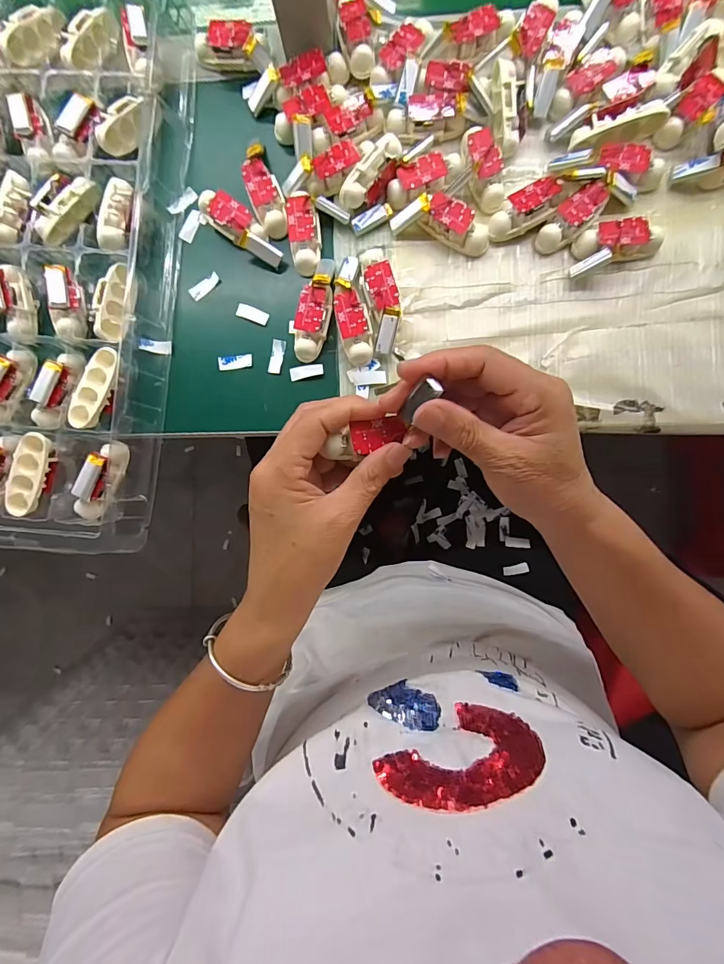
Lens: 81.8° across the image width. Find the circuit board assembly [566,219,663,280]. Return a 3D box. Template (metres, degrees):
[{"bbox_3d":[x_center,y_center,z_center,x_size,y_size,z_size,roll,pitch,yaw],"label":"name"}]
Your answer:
[{"bbox_3d":[0.193,-0.180,0.315,0.067,0.022,0.030,-12,87,2],"label":"circuit board assembly"}]

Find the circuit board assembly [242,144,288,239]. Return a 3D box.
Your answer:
[{"bbox_3d":[-0.078,-0.231,0.333,0.025,0.018,0.061,-19,86,2],"label":"circuit board assembly"}]

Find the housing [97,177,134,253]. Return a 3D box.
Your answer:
[{"bbox_3d":[-0.191,-0.211,0.326,0.022,0.014,0.061,3,92,2],"label":"housing"}]

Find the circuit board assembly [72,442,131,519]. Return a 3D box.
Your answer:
[{"bbox_3d":[-0.207,0.000,0.327,0.021,0.025,0.065,28,89,4],"label":"circuit board assembly"}]

